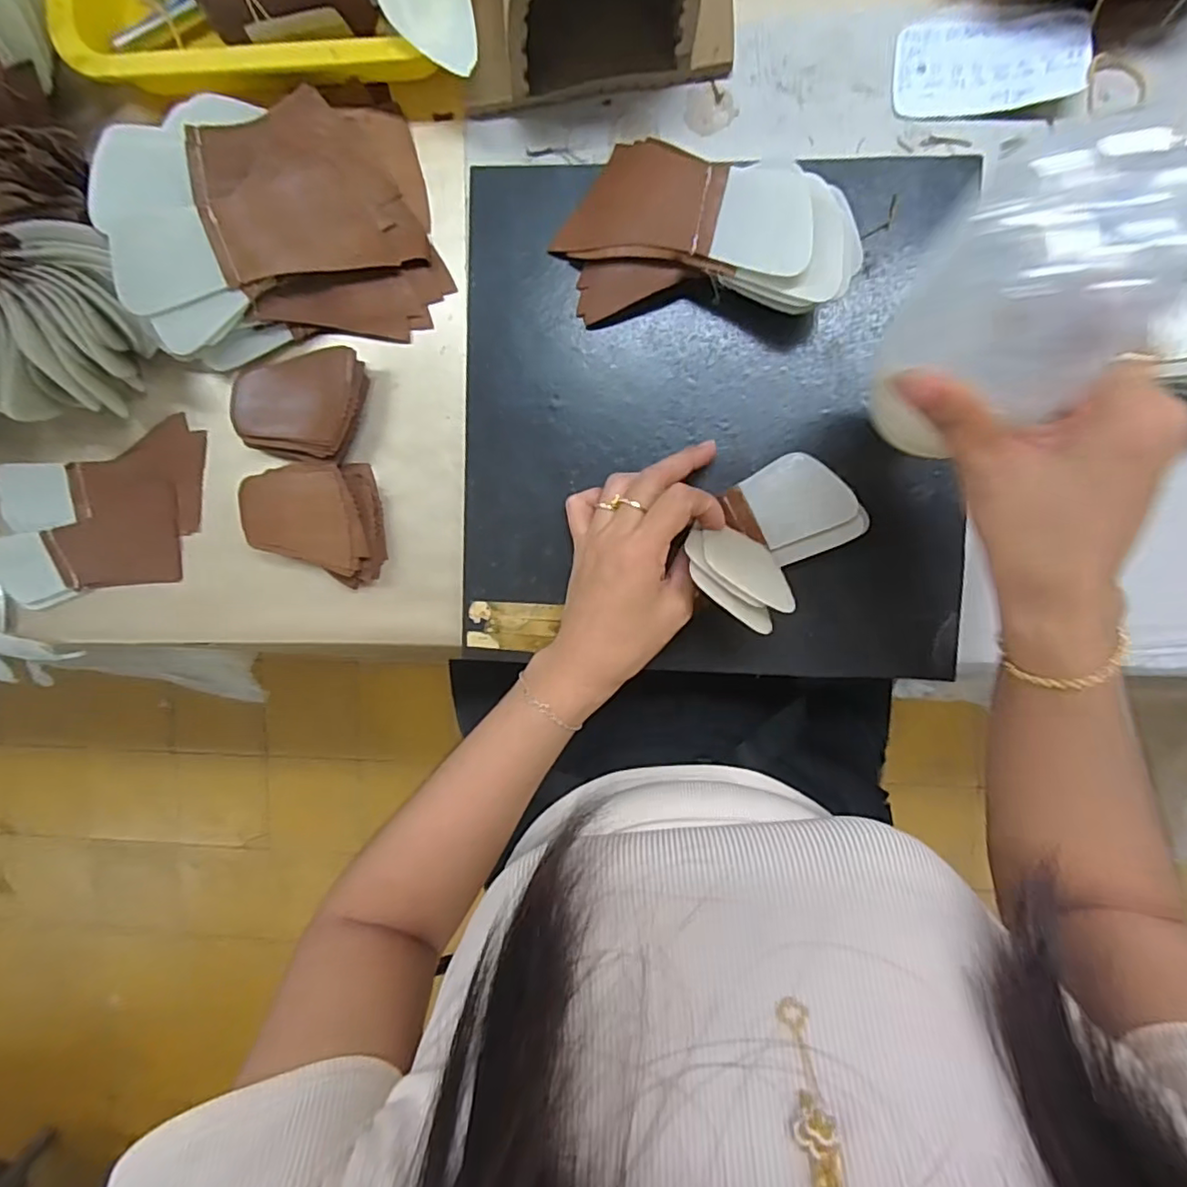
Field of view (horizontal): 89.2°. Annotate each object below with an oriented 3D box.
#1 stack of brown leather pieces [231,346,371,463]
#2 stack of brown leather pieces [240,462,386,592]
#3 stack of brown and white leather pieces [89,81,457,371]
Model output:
[{"bbox_3d":[-0.194,-0.125,0.397,0.080,0.018,0.070,7,96,4],"label":"stack of brown leather pieces"},{"bbox_3d":[-0.191,-0.045,0.406,0.089,0.025,0.079,-3,95,5],"label":"stack of brown leather pieces"},{"bbox_3d":[-0.195,-0.232,0.370,0.176,0.067,0.148,-10,94,5],"label":"stack of brown and white leather pieces"}]

